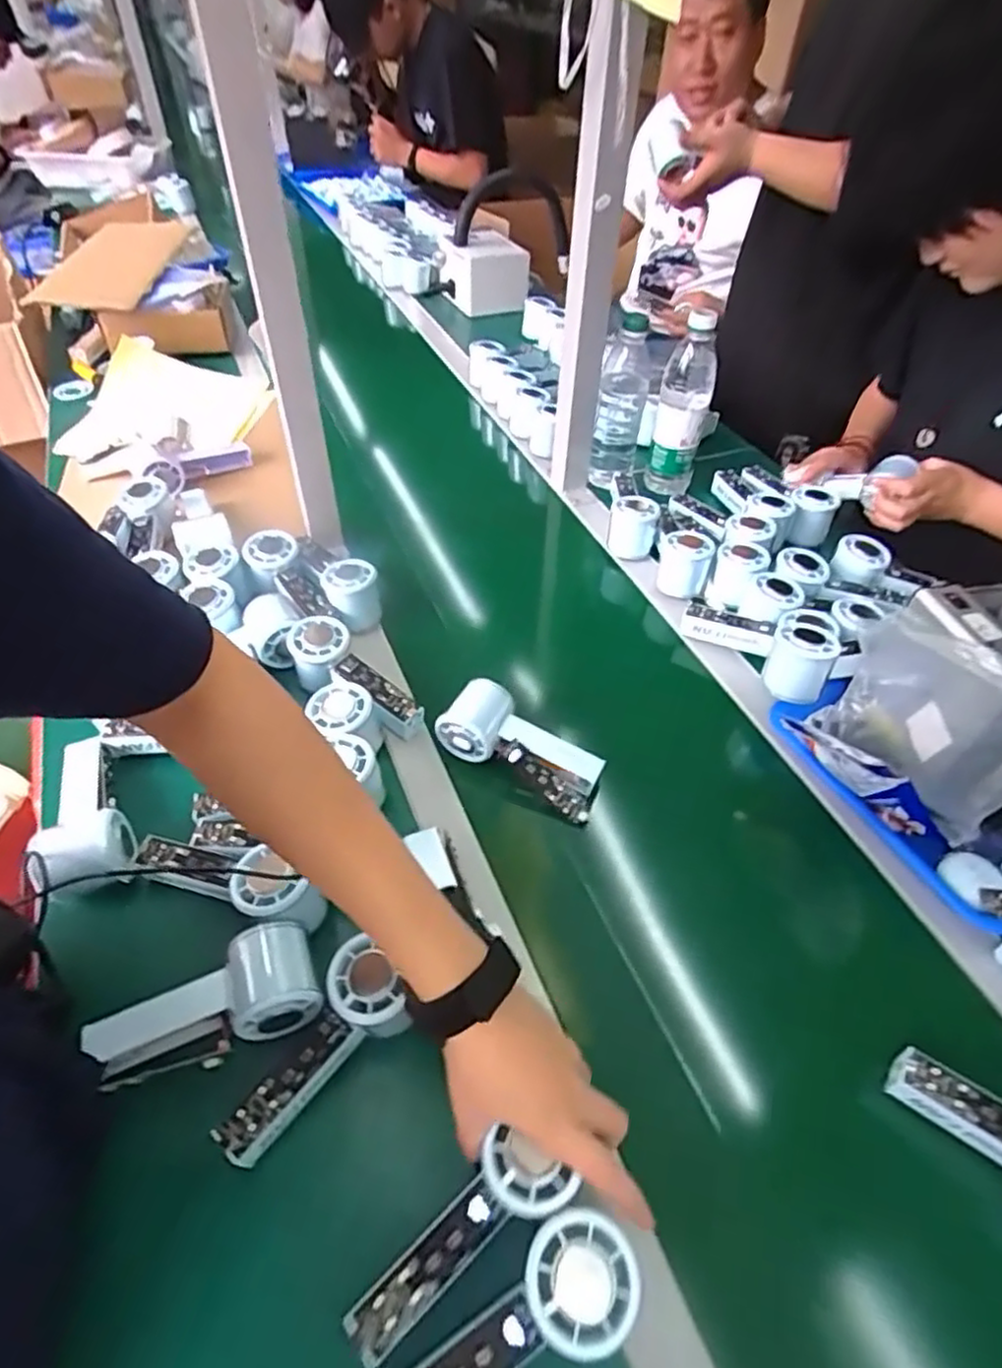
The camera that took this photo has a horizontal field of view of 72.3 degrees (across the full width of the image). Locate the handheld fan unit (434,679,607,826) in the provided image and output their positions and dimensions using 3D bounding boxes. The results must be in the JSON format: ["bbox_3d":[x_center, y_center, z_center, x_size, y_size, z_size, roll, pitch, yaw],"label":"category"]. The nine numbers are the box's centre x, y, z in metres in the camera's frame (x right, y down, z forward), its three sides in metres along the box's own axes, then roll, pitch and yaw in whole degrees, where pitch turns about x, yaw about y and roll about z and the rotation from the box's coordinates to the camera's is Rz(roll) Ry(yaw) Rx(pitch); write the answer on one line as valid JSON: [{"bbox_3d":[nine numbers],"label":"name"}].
[{"bbox_3d":[0.021,0.055,0.623,0.149,0.049,0.058,25,52,20],"label":"handheld fan unit"}]

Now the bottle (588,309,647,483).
[{"bbox_3d":[0.157,-0.361,0.911,0.058,0.227,0.068,9,48,7],"label":"bottle"}]

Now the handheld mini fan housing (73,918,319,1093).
[{"bbox_3d":[-0.197,0.228,0.466,0.150,0.055,0.075,-21,52,-19],"label":"handheld mini fan housing"}]

